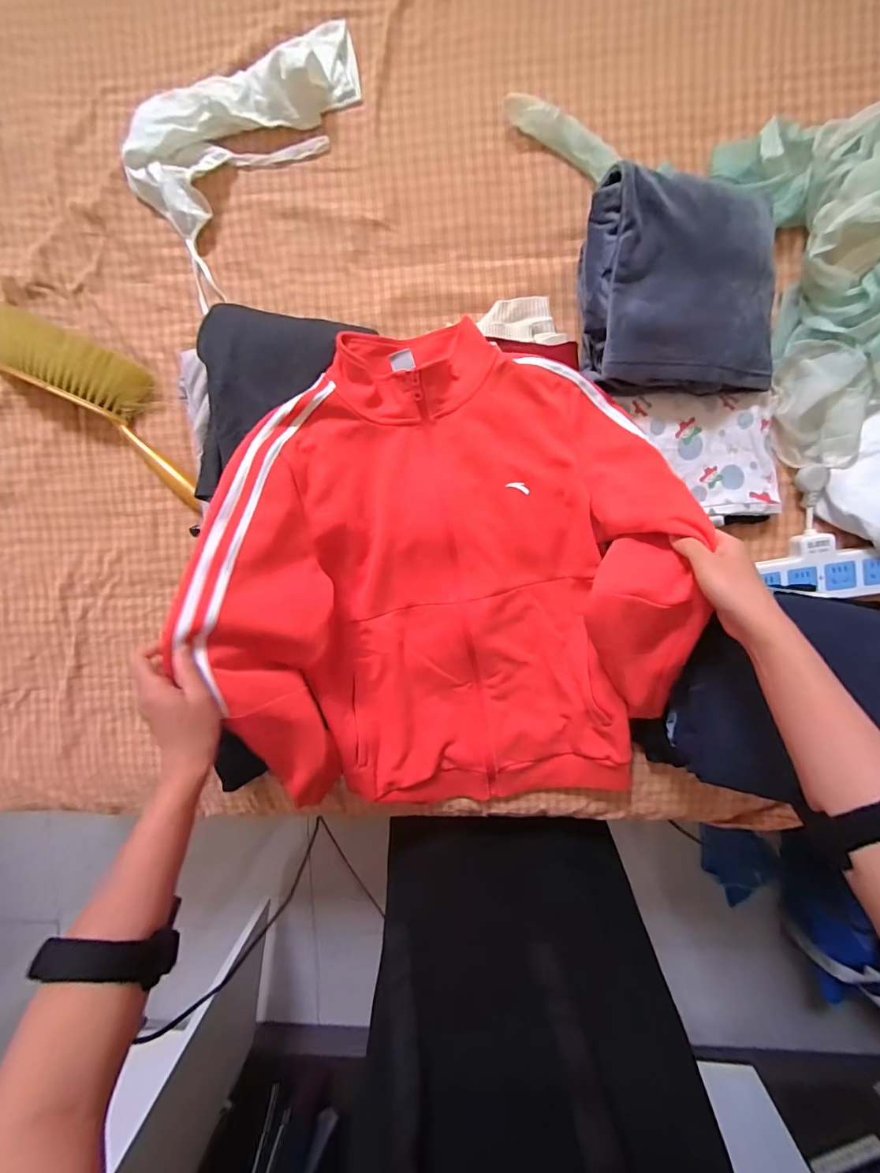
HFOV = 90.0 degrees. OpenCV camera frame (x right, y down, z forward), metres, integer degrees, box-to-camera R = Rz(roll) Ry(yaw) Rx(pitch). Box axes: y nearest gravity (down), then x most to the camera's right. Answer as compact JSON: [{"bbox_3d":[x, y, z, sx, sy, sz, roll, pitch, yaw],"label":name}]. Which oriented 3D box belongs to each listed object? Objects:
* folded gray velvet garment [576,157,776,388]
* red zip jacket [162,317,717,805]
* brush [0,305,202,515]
[{"bbox_3d":[0.274,-0.332,0.497,0.220,0.100,0.185,1,94,4],"label":"folded gray velvet garment"},{"bbox_3d":[0.011,0.006,0.511,0.486,0.195,0.567,1,93,4],"label":"red zip jacket"},{"bbox_3d":[-0.451,-0.258,0.582,0.360,0.056,0.116,37,95,1],"label":"brush"}]

